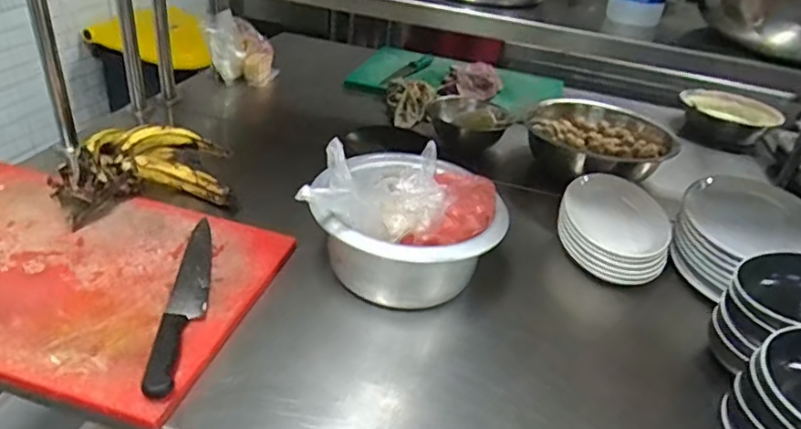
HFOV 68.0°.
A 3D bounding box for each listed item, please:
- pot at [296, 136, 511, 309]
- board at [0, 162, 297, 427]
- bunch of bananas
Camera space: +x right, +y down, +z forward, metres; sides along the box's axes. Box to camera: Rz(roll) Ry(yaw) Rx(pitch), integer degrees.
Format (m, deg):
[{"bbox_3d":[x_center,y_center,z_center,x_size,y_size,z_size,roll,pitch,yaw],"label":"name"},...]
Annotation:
[{"bbox_3d":[0.014,0.007,0.904,0.272,0.198,0.269,10,33,3],"label":"pot"},{"bbox_3d":[-0.491,0.065,0.850,0.580,0.033,0.381,14,33,10],"label":"board"},{"bbox_3d":[-0.440,-0.093,1.026,0.259,0.094,0.234,-6,35,-20],"label":"bunch of bananas"}]

